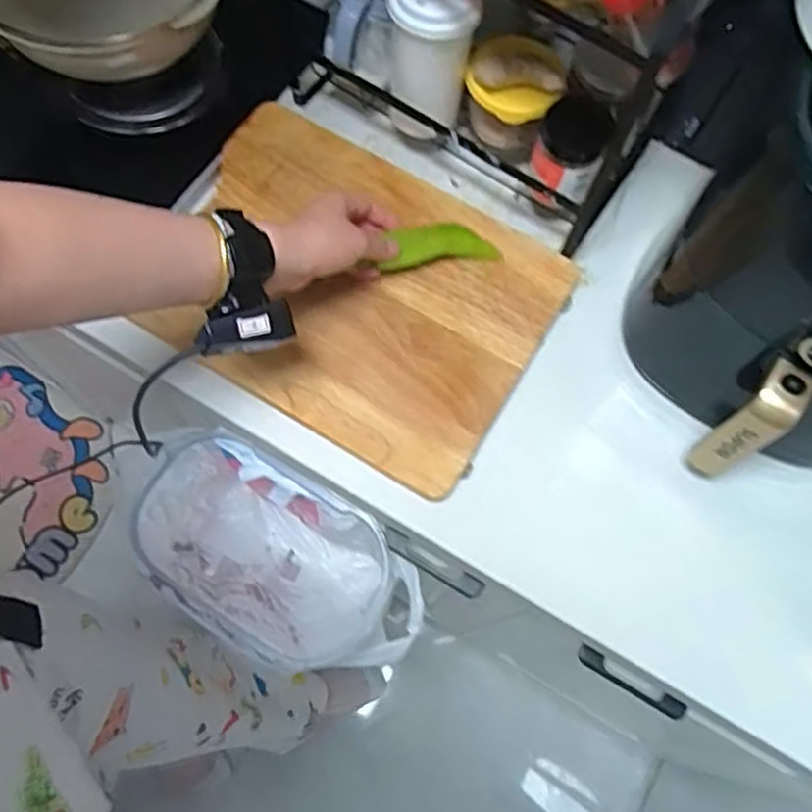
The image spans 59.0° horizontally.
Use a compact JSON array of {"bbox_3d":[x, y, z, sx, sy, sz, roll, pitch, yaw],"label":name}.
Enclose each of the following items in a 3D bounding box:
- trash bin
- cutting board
[{"bbox_3d":[-0.135,0.179,0.788,0.303,0.228,0.168,32,72,10],"label":"trash bin"},{"bbox_3d":[-0.051,-0.115,0.690,0.372,0.032,0.280,31,72,9],"label":"cutting board"}]

